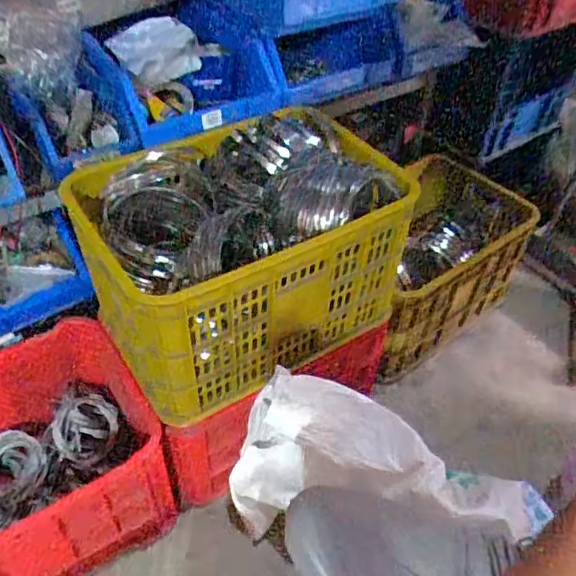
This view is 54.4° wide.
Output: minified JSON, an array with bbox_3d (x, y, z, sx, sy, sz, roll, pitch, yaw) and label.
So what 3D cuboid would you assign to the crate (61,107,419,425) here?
[{"bbox_3d":[-0.071,-0.072,1.016,0.509,0.344,0.339,-20,48,-21],"label":"crate"}]

